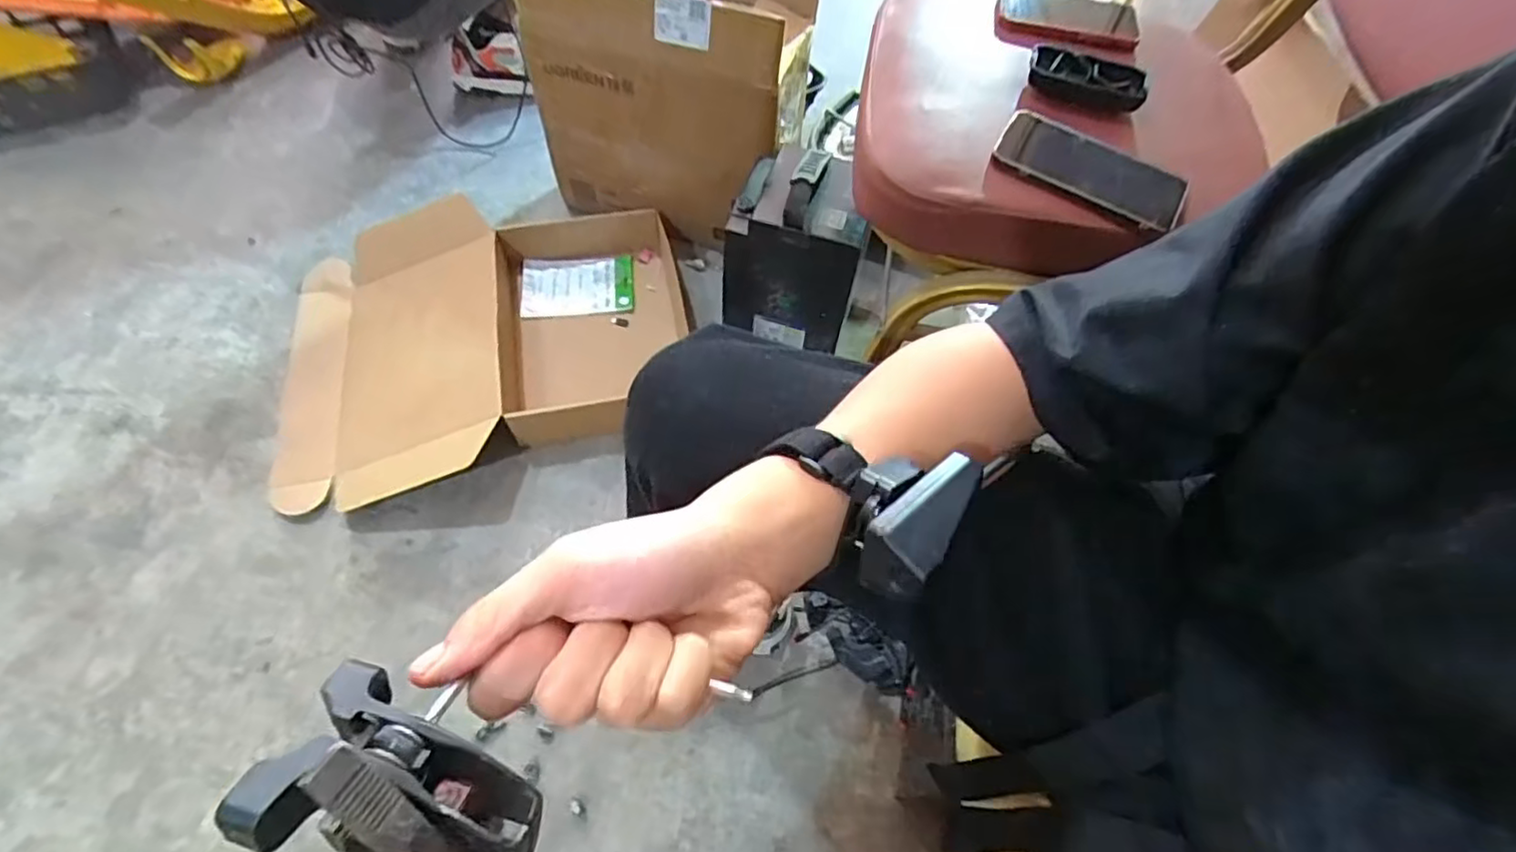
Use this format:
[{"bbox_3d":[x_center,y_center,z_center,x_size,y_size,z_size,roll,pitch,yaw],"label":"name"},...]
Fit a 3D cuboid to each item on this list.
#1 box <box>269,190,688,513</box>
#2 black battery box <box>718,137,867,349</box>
[{"bbox_3d":[-0.423,-0.153,1.010,0.603,0.100,0.465,-18,63,-13],"label":"box"},{"bbox_3d":[0.045,-0.258,0.934,0.172,0.259,0.159,5,60,0],"label":"black battery box"}]

